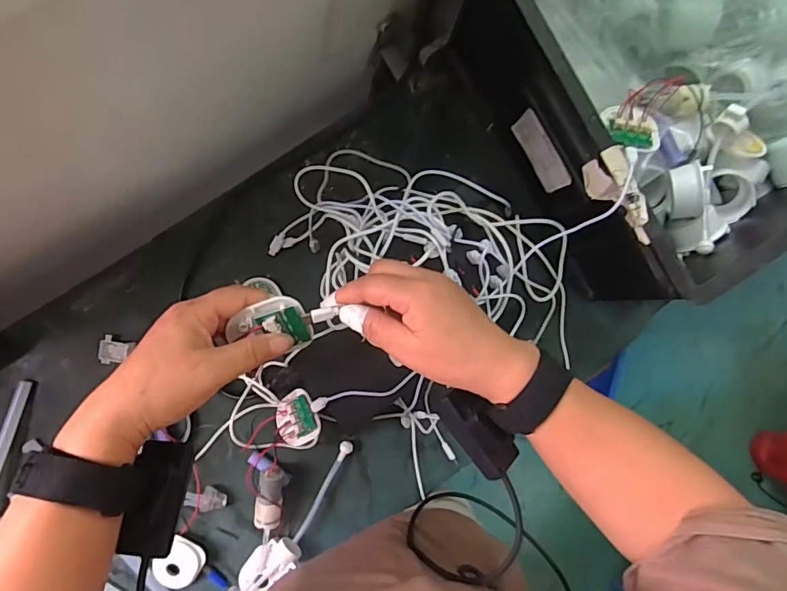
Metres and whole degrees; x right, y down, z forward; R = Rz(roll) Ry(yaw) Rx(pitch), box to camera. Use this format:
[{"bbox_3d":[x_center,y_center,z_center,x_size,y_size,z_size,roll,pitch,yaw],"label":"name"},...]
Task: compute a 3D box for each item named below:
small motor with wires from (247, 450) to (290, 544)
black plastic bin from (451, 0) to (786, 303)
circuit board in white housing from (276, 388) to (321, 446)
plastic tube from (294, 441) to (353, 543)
[{"bbox_3d":[-0.128,0.208,0.513,0.036,0.034,0.089,-8,87,-7],"label":"small motor with wires"},{"bbox_3d":[0.349,-0.256,0.489,0.493,0.151,0.373,-25,90,-8],"label":"black plastic bin"},{"bbox_3d":[-0.095,0.120,0.477,0.057,0.012,0.052,-30,74,34],"label":"circuit board in white housing"},{"bbox_3d":[-0.075,0.211,0.530,0.013,0.012,0.116,28,84,-4],"label":"plastic tube"}]

